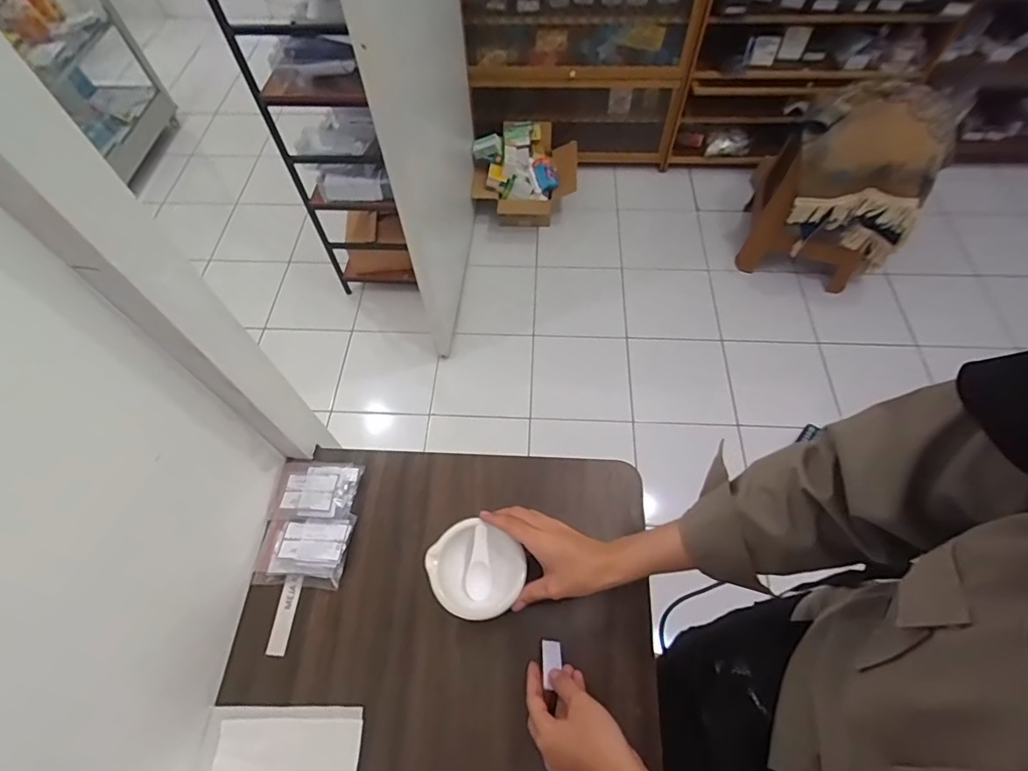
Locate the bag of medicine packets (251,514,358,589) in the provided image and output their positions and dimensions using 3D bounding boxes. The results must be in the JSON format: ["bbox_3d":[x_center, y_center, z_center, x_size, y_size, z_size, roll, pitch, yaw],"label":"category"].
[{"bbox_3d":[-0.240,0.187,0.566,0.100,0.026,0.076,4,60,2],"label":"bag of medicine packets"}]

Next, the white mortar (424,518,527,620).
[{"bbox_3d":[-0.042,0.202,0.535,0.100,0.053,0.089,28,64,15],"label":"white mortar"}]

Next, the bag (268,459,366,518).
[{"bbox_3d":[-0.241,0.122,0.591,0.097,0.027,0.073,6,60,4],"label":"bag"}]

